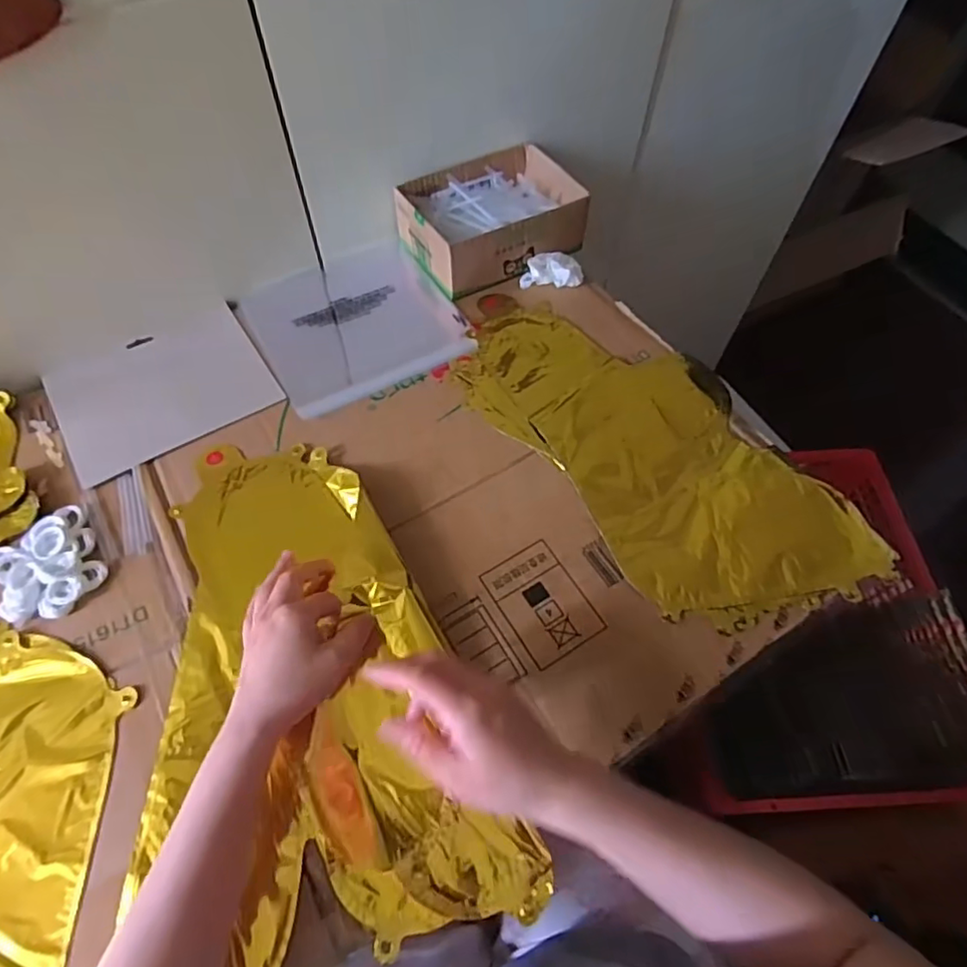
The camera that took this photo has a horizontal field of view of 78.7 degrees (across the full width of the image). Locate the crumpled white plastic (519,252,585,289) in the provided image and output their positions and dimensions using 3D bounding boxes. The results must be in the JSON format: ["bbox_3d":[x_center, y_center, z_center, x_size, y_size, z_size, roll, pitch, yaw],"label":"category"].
[{"bbox_3d":[0.076,-0.239,0.660,0.068,0.022,0.038,0,58,-1],"label":"crumpled white plastic"}]

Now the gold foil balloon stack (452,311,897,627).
[{"bbox_3d":[0.152,-0.039,0.545,0.198,0.011,0.396,-32,64,-18],"label":"gold foil balloon stack"}]

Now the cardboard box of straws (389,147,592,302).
[{"bbox_3d":[0.009,-0.300,0.668,0.193,0.065,0.143,-28,63,-17],"label":"cardboard box of straws"}]

